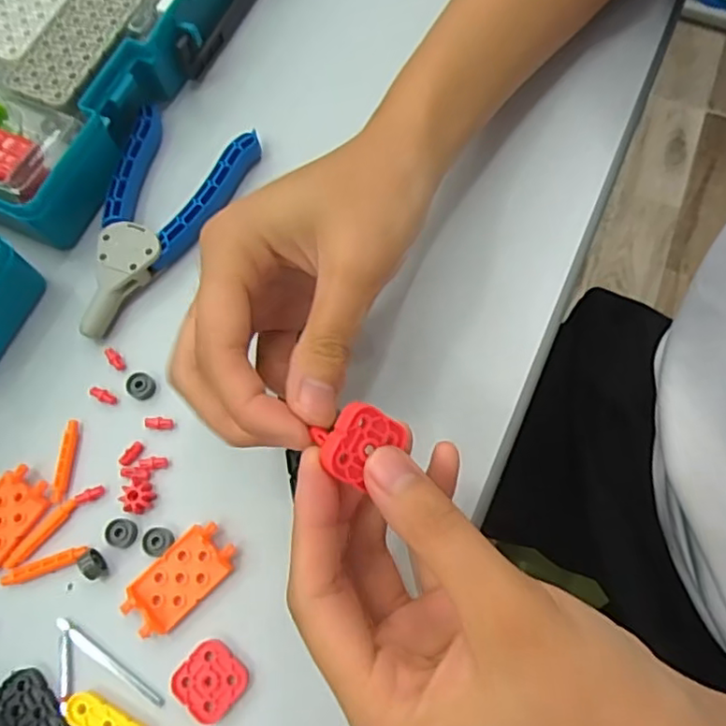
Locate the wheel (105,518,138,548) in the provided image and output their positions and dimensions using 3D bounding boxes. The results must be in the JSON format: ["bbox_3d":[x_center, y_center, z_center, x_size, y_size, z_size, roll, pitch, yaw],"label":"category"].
[{"bbox_3d":[-0.106,0.074,0.265,0.013,0.004,0.012,0,72,1],"label":"wheel"}]

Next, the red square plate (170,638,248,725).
[{"bbox_3d":[-0.062,0.128,0.243,0.026,0.004,0.025,42,78,13],"label":"red square plate"}]

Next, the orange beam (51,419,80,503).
[{"bbox_3d":[-0.136,0.045,0.277,0.006,0.004,0.037,4,72,3],"label":"orange beam"}]

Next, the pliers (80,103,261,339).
[{"bbox_3d":[-0.110,-0.072,0.308,0.068,0.014,0.124,21,74,8],"label":"pliers"}]

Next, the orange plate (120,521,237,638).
[{"bbox_3d":[-0.078,0.091,0.256,0.048,0.005,0.025,-43,76,-11],"label":"orange plate"}]

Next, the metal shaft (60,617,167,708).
[{"bbox_3d":[-0.105,0.124,0.250,0.055,0.004,0.006,32,76,11],"label":"metal shaft"}]

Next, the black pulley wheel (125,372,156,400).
[{"bbox_3d":[-0.106,0.011,0.286,0.013,0.004,0.013,0,72,1],"label":"black pulley wheel"}]

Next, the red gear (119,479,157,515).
[{"bbox_3d":[-0.101,0.059,0.269,0.015,0.007,0.014,0,72,1],"label":"red gear"}]

